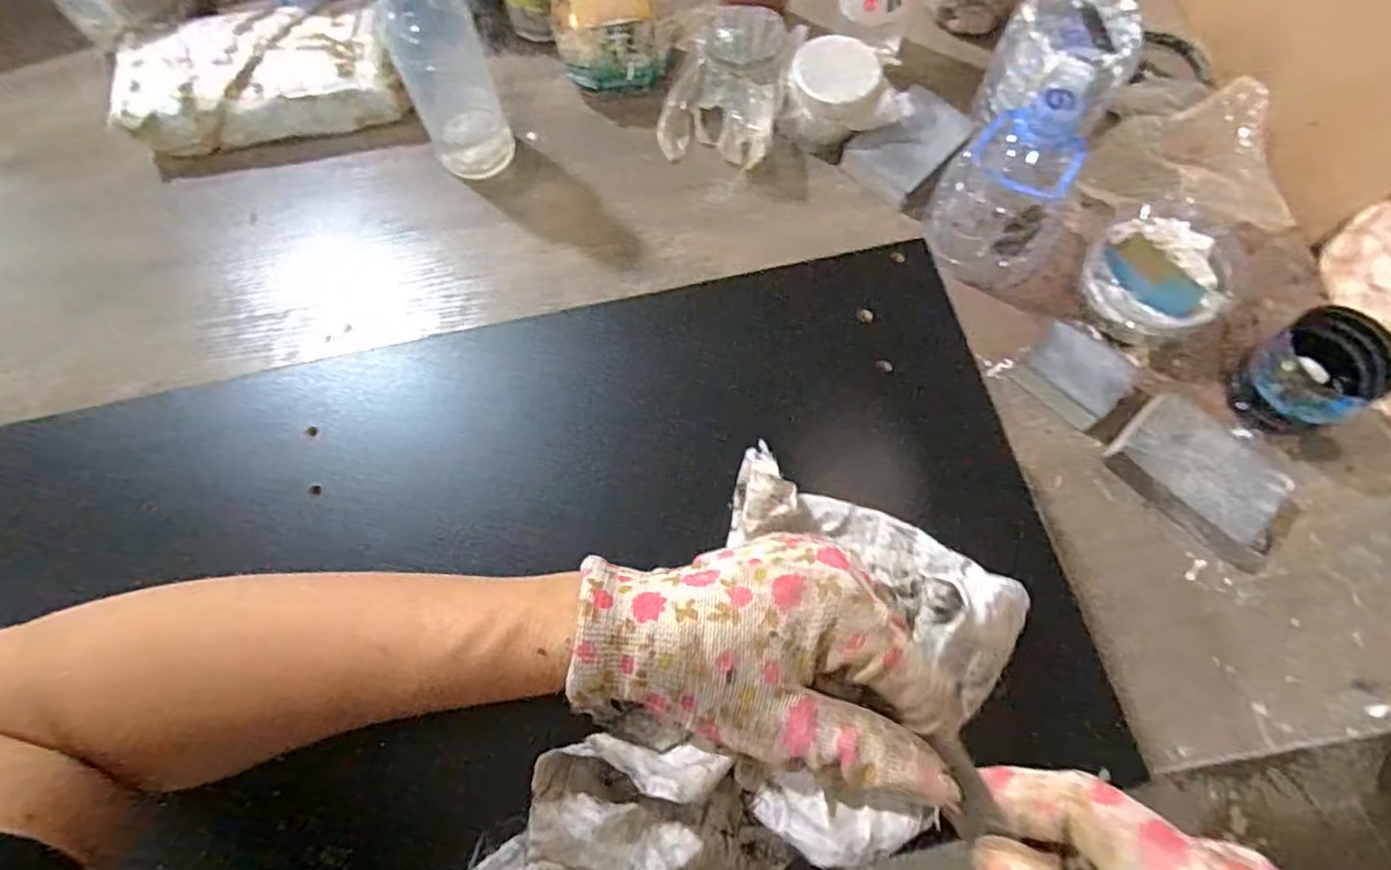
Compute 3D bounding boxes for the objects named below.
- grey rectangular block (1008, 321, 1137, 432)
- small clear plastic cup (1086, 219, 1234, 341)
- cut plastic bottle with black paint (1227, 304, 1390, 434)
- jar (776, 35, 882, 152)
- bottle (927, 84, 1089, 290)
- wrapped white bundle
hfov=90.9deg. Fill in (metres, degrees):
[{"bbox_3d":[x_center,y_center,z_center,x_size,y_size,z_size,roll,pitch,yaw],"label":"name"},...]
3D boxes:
[{"bbox_3d":[0.284,-0.048,0.509,0.069,0.023,0.063,41,76,14],"label":"grey rectangular block"},{"bbox_3d":[0.352,-0.121,0.521,0.100,0.045,0.092,0,70,1],"label":"small clear plastic cup"},{"bbox_3d":[0.425,-0.042,0.473,0.068,0.086,0.069,0,70,1],"label":"cut plastic bottle with black paint"},{"bbox_3d":[0.114,-0.289,0.583,0.071,0.055,0.072,0,70,1],"label":"jar"},{"bbox_3d":[0.240,-0.196,0.500,0.098,0.129,0.100,35,74,13],"label":"bottle"},{"bbox_3d":[-0.378,-0.312,0.605,0.244,0.055,0.111,-6,70,-1],"label":"wrapped white bundle"}]

